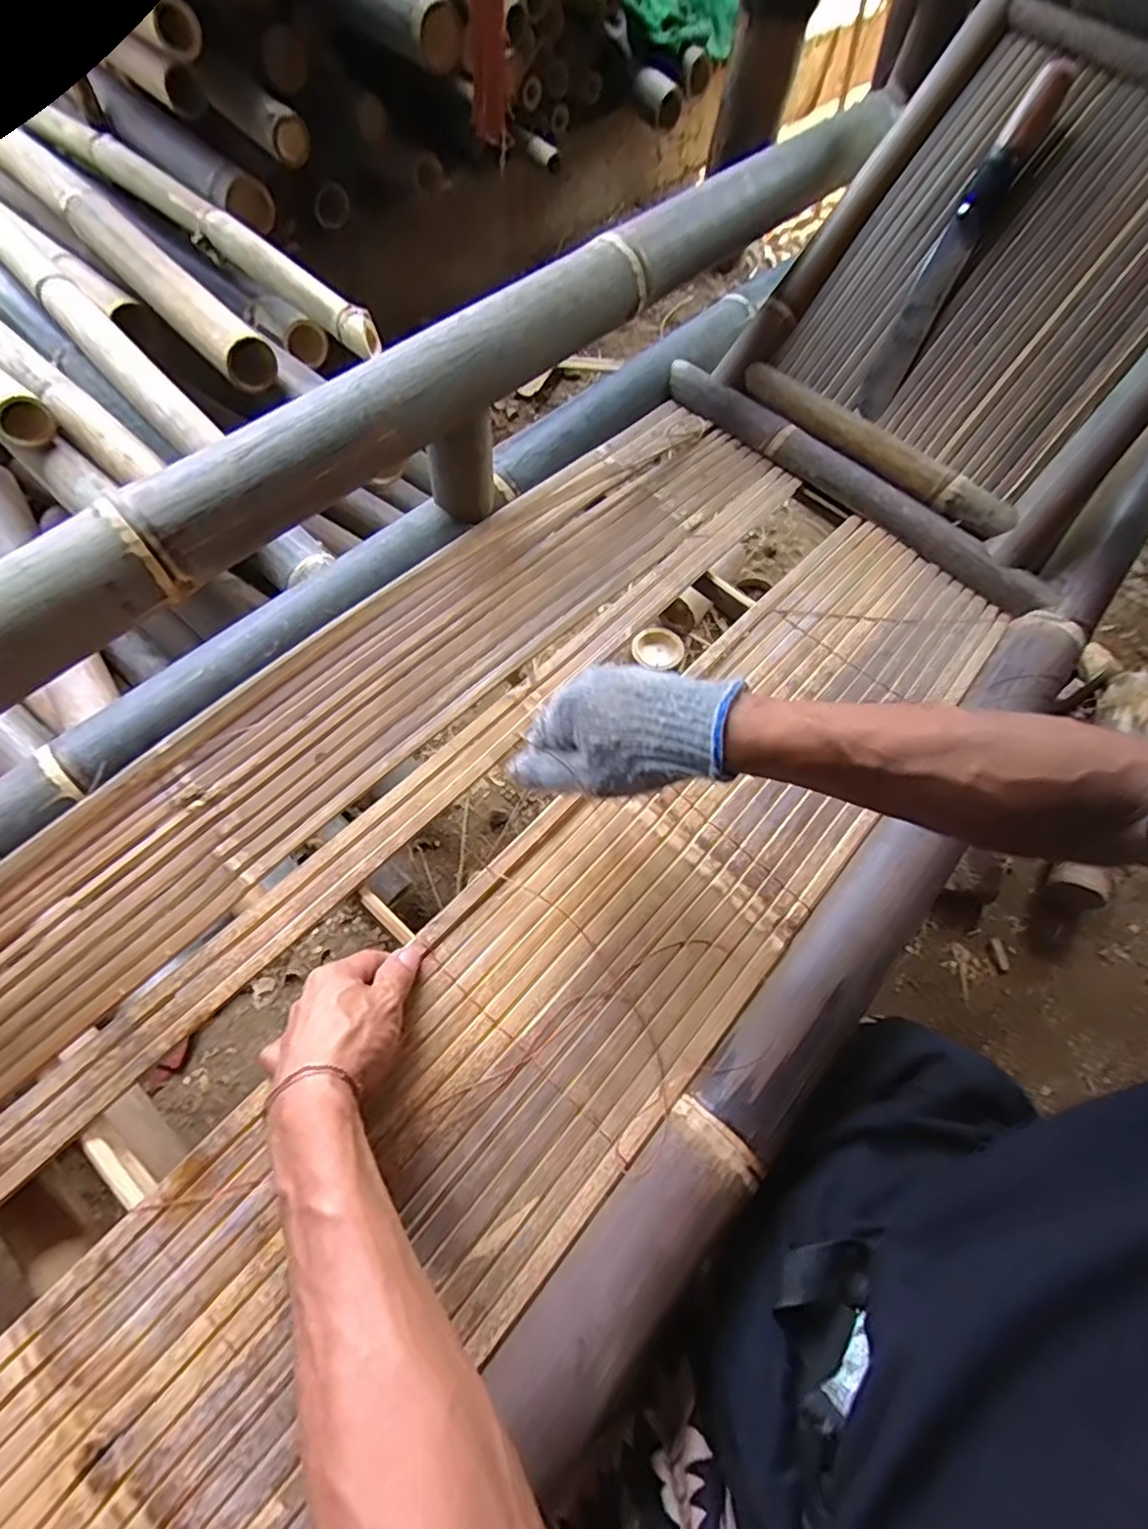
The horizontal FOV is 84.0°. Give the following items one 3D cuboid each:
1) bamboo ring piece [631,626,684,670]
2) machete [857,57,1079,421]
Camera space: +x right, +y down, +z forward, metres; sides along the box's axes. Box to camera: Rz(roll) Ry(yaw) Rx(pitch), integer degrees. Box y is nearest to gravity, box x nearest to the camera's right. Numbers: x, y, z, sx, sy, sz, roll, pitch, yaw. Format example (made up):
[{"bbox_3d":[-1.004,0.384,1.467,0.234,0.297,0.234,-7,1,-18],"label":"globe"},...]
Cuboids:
[{"bbox_3d":[0.128,-0.179,0.976,0.078,0.034,0.057,5,90,-4],"label":"bamboo ring piece"},{"bbox_3d":[0.391,-0.529,0.649,0.043,0.033,0.327,31,109,14],"label":"machete"}]

